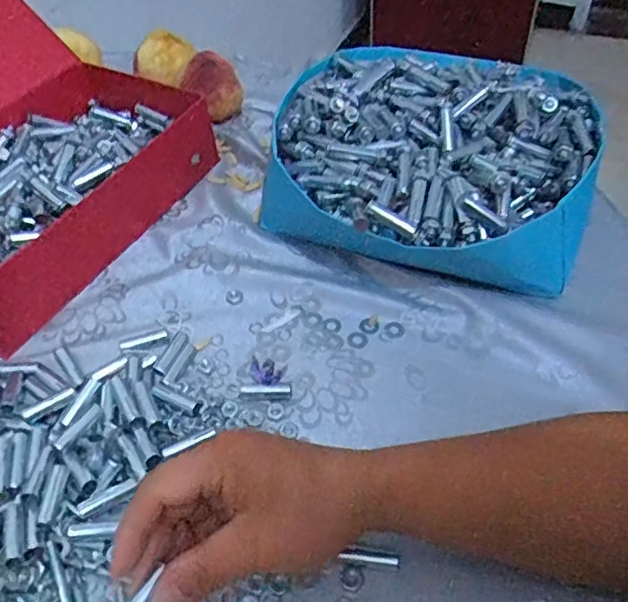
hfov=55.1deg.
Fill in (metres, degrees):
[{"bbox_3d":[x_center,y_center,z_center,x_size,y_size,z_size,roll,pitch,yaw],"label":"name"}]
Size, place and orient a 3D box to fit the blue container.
[{"bbox_3d":[0.107,-0.125,0.553,0.279,0.103,0.267,17,52,17],"label":"blue container"}]

